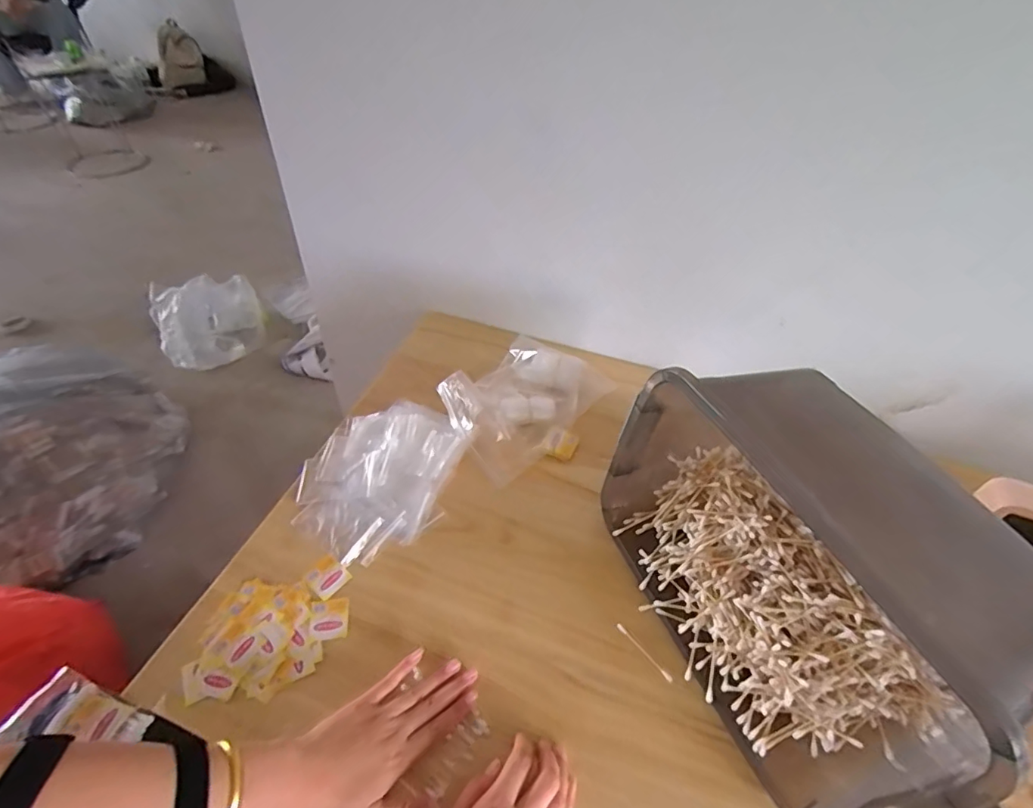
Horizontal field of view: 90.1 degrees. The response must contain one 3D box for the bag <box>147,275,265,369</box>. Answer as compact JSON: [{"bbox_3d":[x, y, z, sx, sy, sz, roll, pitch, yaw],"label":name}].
[{"bbox_3d":[-0.934,-0.261,1.577,0.300,0.209,0.215,-26,52,-27],"label":"bag"}]

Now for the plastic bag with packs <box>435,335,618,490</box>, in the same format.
[{"bbox_3d":[0.004,-0.014,0.756,0.176,0.037,0.247,33,56,25],"label":"plastic bag with packs"}]

